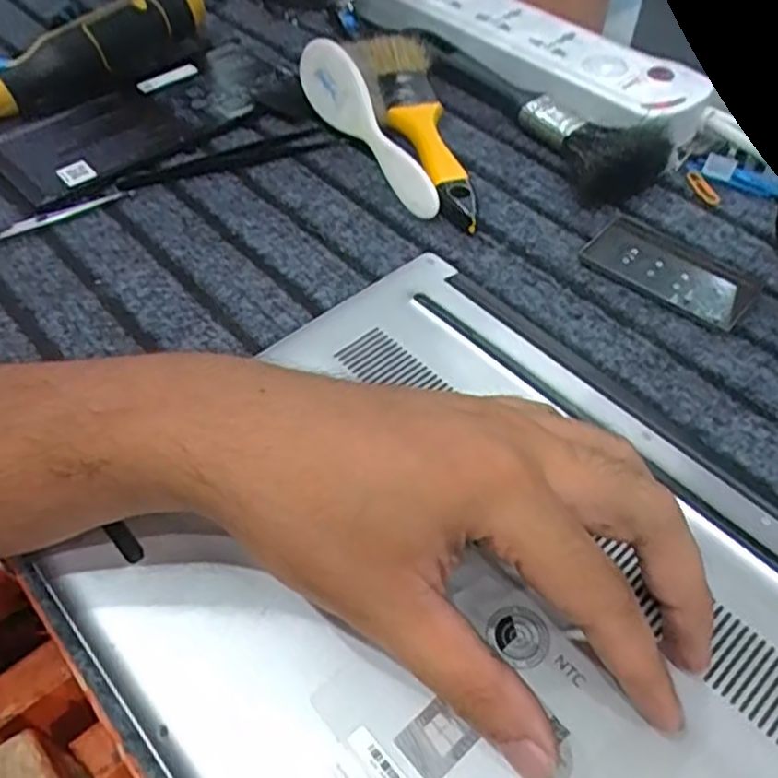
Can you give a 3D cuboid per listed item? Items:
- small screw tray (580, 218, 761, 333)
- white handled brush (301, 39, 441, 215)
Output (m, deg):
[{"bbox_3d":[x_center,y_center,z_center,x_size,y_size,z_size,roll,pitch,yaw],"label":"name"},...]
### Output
[{"bbox_3d":[0.141,-0.060,0.358,0.081,0.004,0.043,33,59,25],"label":"small screw tray"},{"bbox_3d":[-0.014,-0.148,0.403,0.028,0.043,0.134,-20,54,-15],"label":"white handled brush"}]

